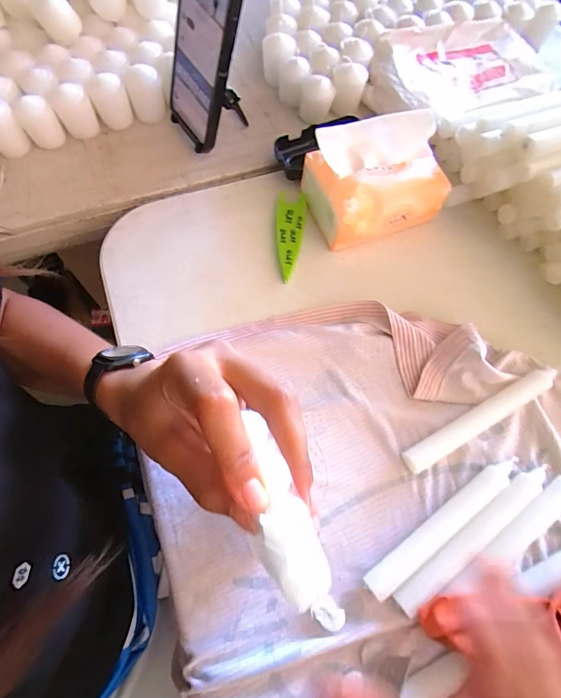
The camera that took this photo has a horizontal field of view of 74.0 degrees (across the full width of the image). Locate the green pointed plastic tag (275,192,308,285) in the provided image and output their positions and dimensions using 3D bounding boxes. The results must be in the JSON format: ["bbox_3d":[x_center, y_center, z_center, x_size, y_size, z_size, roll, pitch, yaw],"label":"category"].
[{"bbox_3d":[0.009,-0.121,0.391,0.030,0.009,0.103,3,70,4],"label":"green pointed plastic tag"}]

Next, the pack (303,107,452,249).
[{"bbox_3d":[0.096,-0.172,0.381,0.130,0.067,0.097,-20,71,-9],"label":"pack"}]

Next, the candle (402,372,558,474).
[{"bbox_3d":[0.175,0.061,0.326,0.157,0.016,0.020,-27,72,-12],"label":"candle"}]

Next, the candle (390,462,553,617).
[{"bbox_3d":[0.154,0.147,0.293,0.161,0.013,0.018,-34,74,-14],"label":"candle"}]

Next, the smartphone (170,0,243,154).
[{"bbox_3d":[-0.077,-0.286,0.356,0.017,0.167,0.081,-26,76,-35],"label":"smartphone"}]

